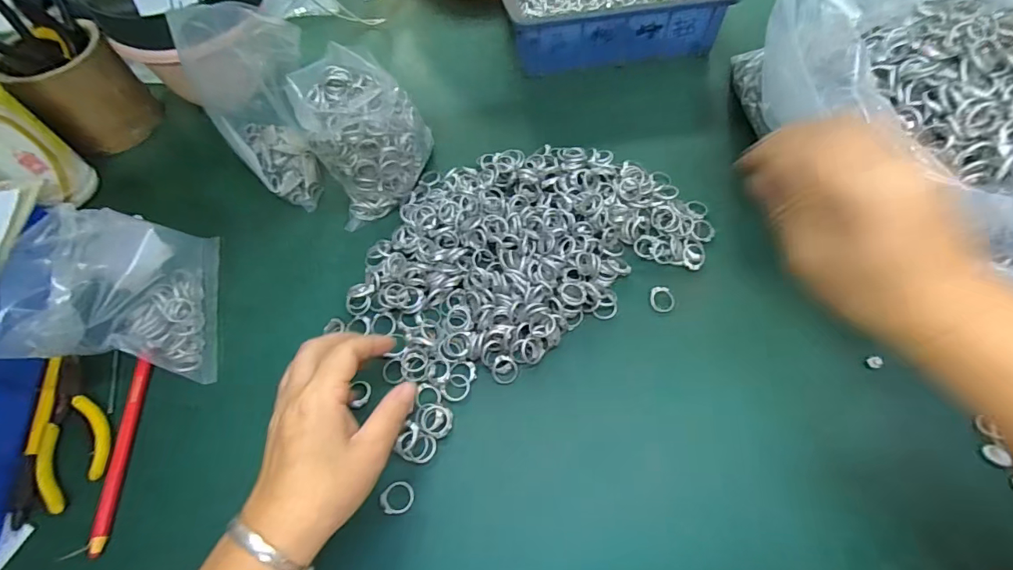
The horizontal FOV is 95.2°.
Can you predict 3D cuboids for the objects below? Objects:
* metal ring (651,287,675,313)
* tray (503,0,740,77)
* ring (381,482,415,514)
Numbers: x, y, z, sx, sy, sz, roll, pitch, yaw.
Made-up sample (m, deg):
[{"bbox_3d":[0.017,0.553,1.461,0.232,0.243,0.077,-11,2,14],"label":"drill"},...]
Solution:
[{"bbox_3d":[0.129,0.012,0.383,0.019,0.004,0.022,-3,60,2],"label":"metal ring"},{"bbox_3d":[0.115,-0.343,0.543,0.242,0.059,0.174,-10,60,-2],"label":"tray"},{"bbox_3d":[-0.074,0.145,0.316,0.022,0.004,0.020,-1,65,3],"label":"ring"}]

